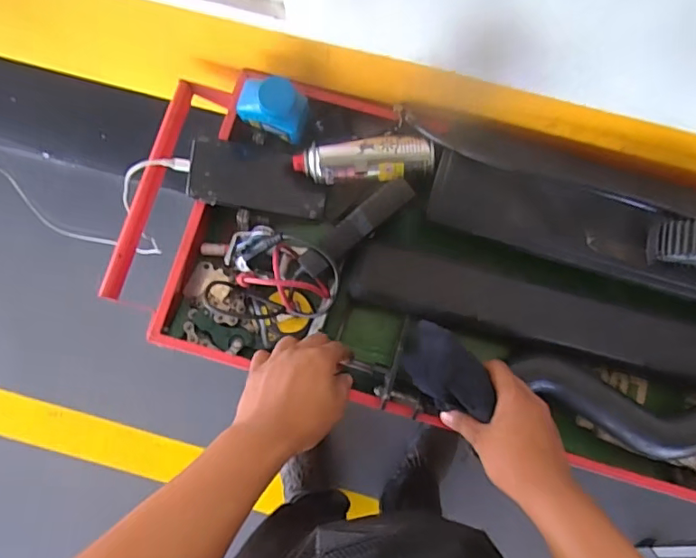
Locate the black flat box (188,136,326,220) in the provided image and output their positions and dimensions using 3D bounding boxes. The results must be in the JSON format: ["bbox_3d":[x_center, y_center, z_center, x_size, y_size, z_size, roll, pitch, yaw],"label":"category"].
[{"bbox_3d":[-0.105,-0.119,0.639,0.163,0.013,0.079,12,81,-24],"label":"black flat box"}]

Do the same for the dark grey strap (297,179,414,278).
[{"bbox_3d":[0.009,-0.056,0.582,0.142,0.024,0.030,-39,87,13],"label":"dark grey strap"}]

